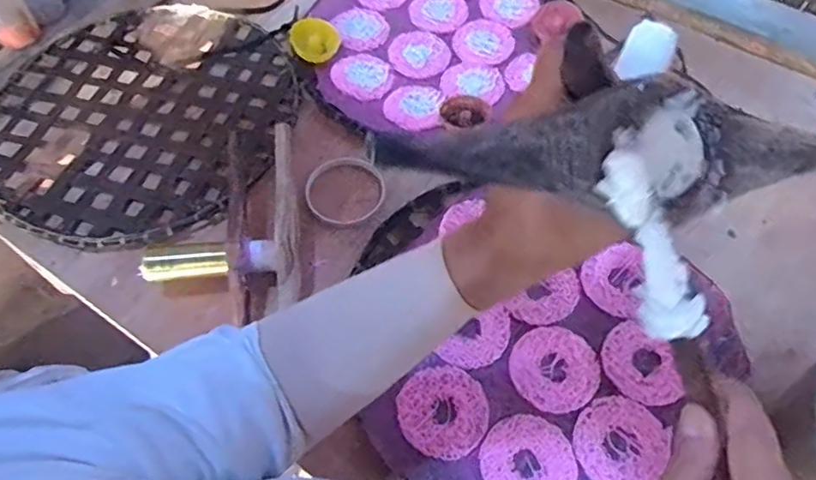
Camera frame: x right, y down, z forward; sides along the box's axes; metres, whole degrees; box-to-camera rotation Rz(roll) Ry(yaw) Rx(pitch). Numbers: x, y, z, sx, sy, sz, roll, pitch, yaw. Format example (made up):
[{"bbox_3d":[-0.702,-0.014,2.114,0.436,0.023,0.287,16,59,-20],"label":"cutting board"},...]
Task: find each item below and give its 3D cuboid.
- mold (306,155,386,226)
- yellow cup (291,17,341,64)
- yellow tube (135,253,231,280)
[{"bbox_3d":[-0.071,-0.059,0.665,0.088,0.014,0.093,0,59,0],"label":"mold"},{"bbox_3d":[-0.120,-0.259,0.770,0.061,0.024,0.069,-13,60,-7],"label":"yellow cup"},{"bbox_3d":[-0.217,0.024,0.571,0.081,0.018,0.017,-7,59,-4],"label":"yellow tube"}]

